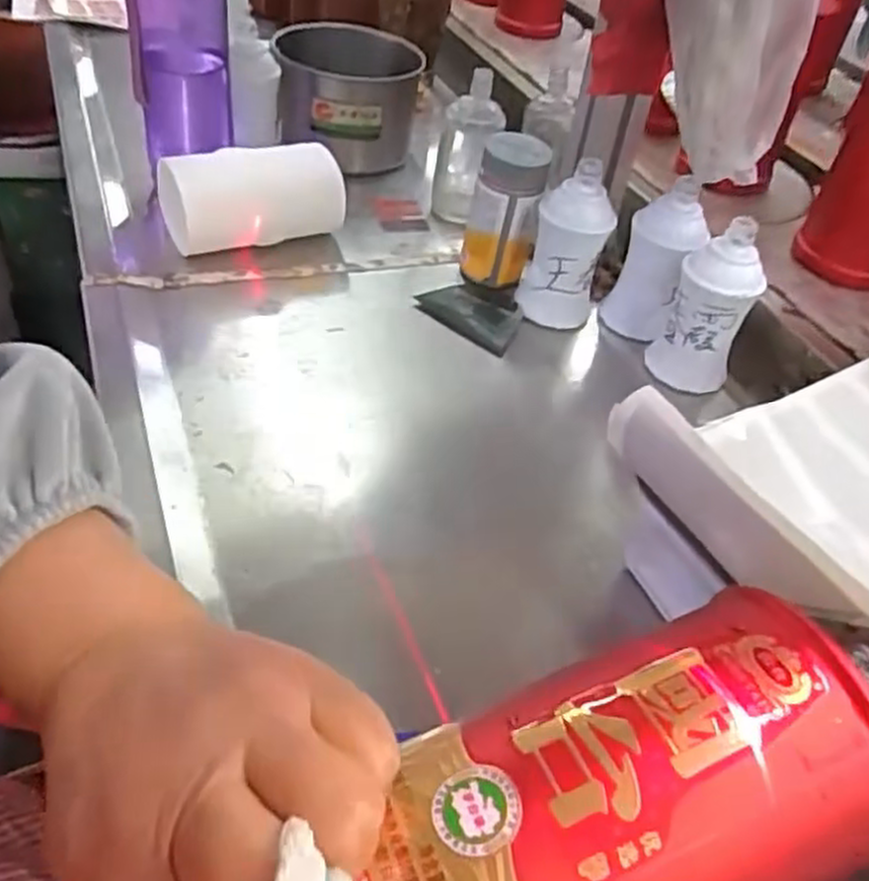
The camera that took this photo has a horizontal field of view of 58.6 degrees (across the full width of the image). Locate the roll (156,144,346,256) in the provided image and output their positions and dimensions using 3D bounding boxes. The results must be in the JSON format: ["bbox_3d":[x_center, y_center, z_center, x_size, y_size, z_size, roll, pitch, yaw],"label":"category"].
[{"bbox_3d":[-0.139,-0.183,0.603,0.135,0.067,0.057,-16,49,-23],"label":"roll"}]

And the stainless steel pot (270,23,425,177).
[{"bbox_3d":[-0.082,-0.323,0.735,0.131,0.089,0.131,4,45,-4],"label":"stainless steel pot"}]

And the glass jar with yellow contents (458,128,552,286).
[{"bbox_3d":[0.053,-0.177,0.597,0.055,0.105,0.044,10,44,2],"label":"glass jar with yellow contents"}]

